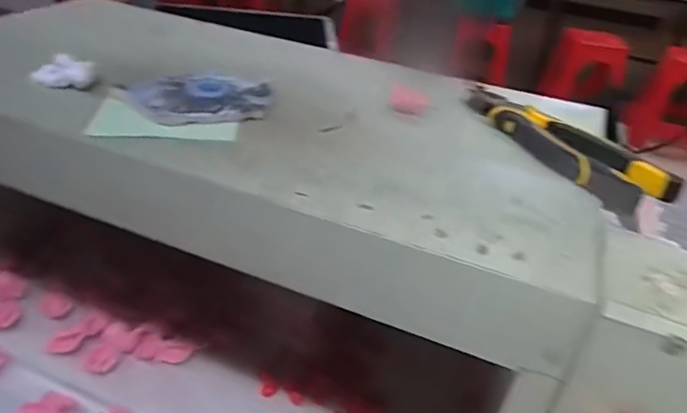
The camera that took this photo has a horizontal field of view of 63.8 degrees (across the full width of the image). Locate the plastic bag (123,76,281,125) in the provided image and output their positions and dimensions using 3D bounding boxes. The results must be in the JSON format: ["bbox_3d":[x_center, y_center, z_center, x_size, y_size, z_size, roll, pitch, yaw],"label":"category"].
[{"bbox_3d":[-0.105,-0.082,0.414,0.108,0.017,0.080,-3,33,-15],"label":"plastic bag"}]

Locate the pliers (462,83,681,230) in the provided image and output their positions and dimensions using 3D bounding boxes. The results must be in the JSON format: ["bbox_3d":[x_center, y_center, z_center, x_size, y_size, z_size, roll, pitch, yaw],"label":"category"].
[{"bbox_3d":[0.154,-0.049,0.404,0.048,0.023,0.180,-10,36,-24],"label":"pliers"}]

